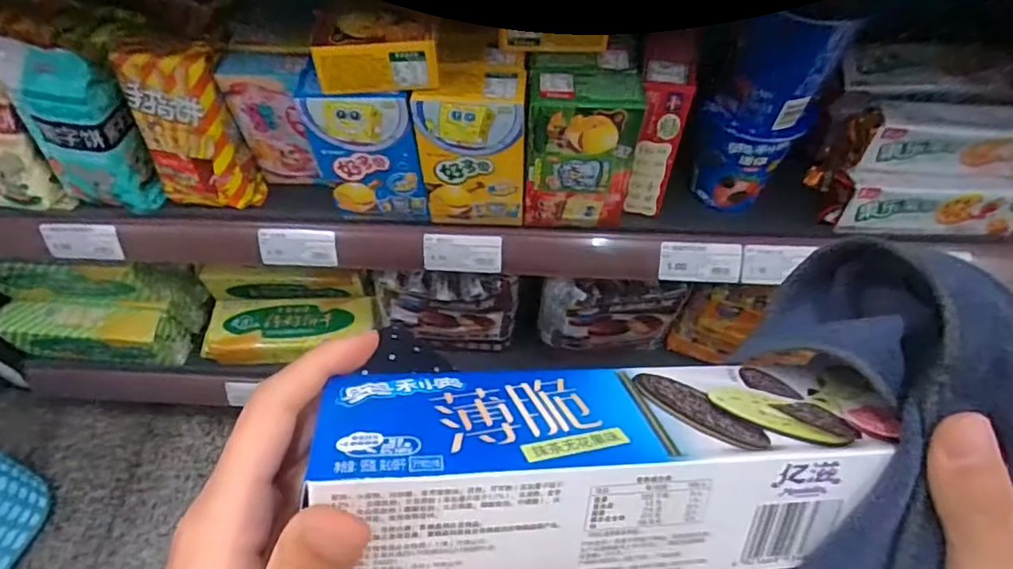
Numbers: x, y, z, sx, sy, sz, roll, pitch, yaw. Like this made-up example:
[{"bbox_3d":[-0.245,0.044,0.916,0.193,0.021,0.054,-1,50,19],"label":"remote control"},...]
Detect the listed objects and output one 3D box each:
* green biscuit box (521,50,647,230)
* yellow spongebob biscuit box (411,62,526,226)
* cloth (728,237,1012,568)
[{"bbox_3d":[0.064,-0.120,0.521,0.091,0.149,0.058,2,56,2],"label":"green biscuit box"},{"bbox_3d":[-0.028,-0.120,0.523,0.087,0.148,0.050,2,56,2],"label":"yellow spongebob biscuit box"},{"bbox_3d":[0.133,0.070,0.212,0.087,0.070,0.167,17,88,12],"label":"cloth"}]

